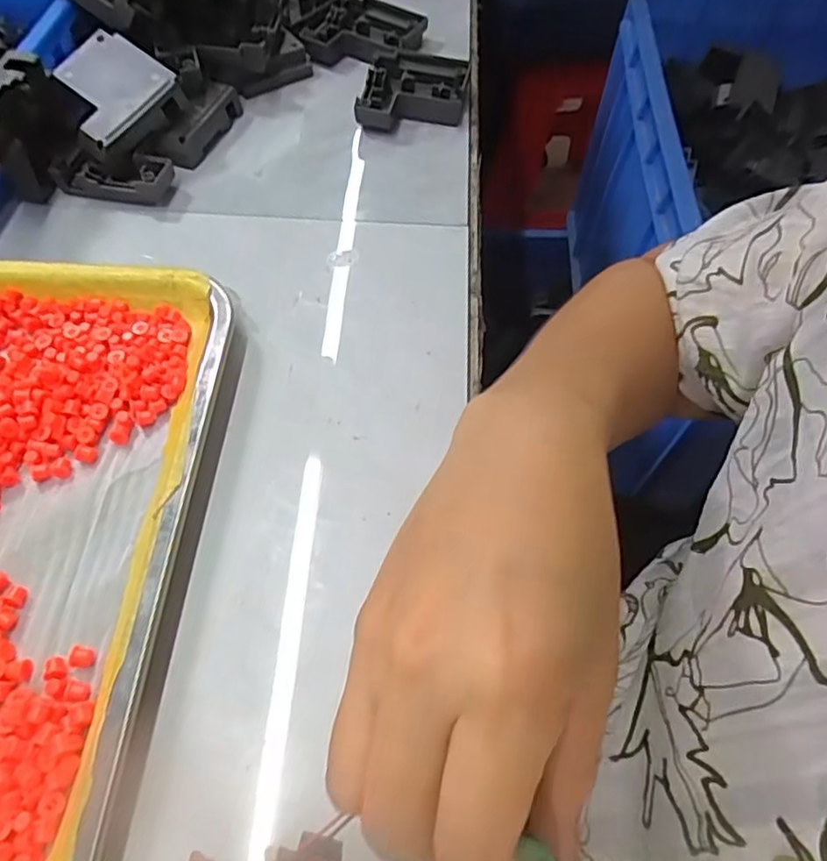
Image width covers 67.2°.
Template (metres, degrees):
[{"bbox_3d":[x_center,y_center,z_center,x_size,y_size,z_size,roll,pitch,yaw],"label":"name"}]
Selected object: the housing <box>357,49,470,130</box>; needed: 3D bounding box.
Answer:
[{"bbox_3d":[0.000,-0.255,0.475,0.075,0.023,0.080,12,59,5],"label":"housing"}]

